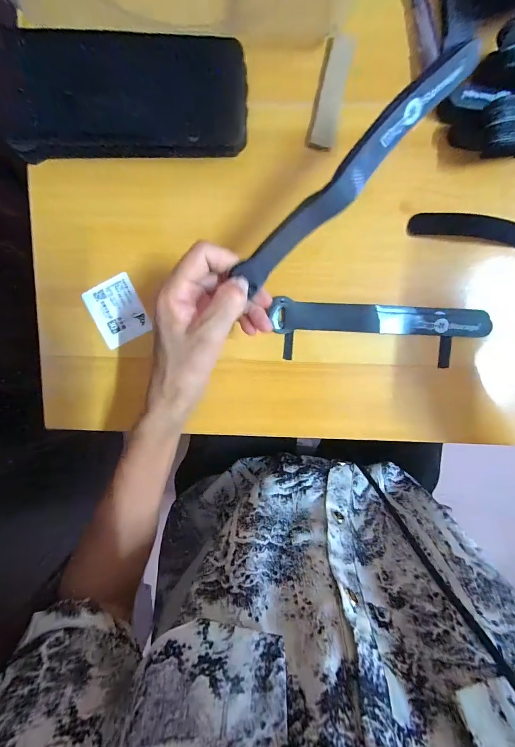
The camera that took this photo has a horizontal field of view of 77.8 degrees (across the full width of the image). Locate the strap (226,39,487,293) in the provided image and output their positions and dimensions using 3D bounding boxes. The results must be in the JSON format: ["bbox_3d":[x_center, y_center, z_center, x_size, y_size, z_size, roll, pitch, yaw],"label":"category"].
[{"bbox_3d":[0.058,-0.128,0.211,0.183,0.013,0.023,-42,94,17],"label":"strap"}]

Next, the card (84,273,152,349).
[{"bbox_3d":[-0.136,-0.060,0.311,0.048,0.004,0.061,-25,99,-1],"label":"card"}]

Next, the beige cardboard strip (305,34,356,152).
[{"bbox_3d":[0.061,-0.236,0.273,0.024,0.015,0.083,11,99,-2],"label":"beige cardboard strip"}]

